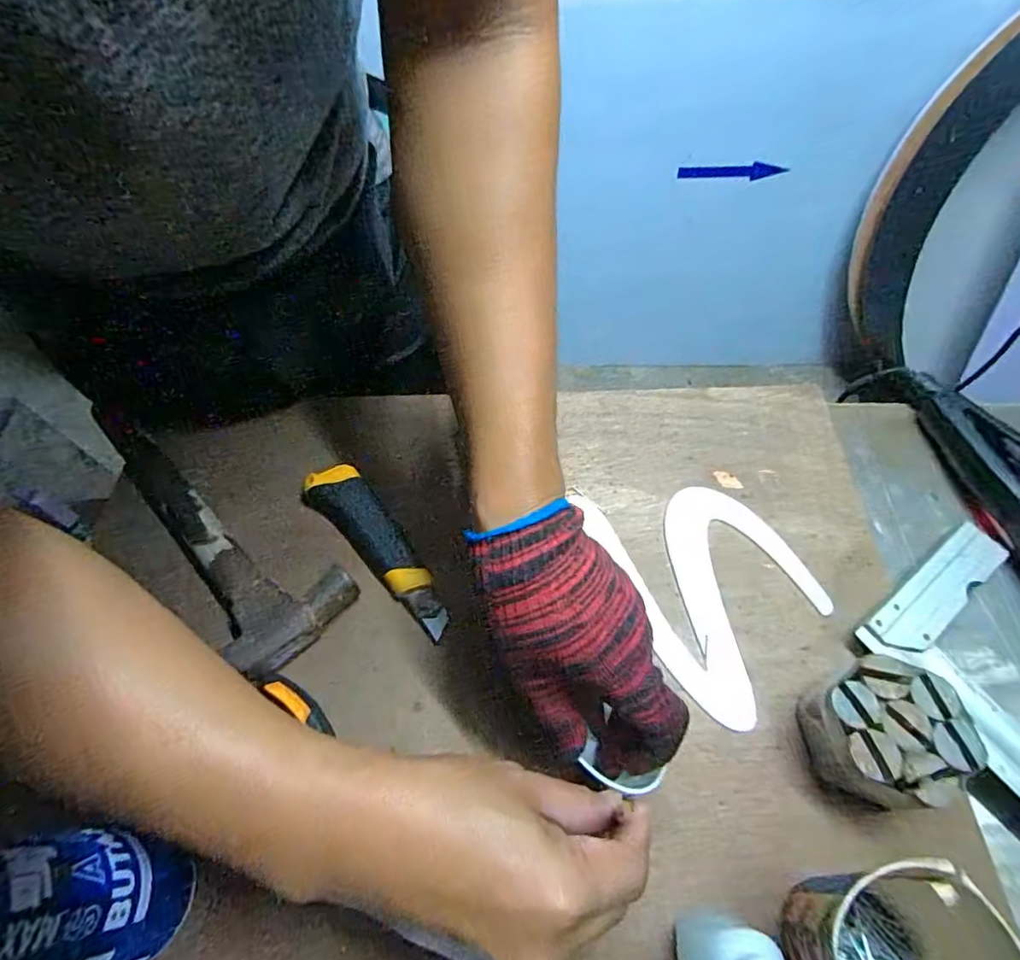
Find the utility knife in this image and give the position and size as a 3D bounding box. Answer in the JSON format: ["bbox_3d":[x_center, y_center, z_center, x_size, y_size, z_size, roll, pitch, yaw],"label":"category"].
[{"bbox_3d":[-0.098,0.049,0.404,0.041,0.018,0.160,-37,65,-17],"label":"utility knife"}]

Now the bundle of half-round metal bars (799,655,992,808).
[{"bbox_3d":[0.210,0.144,0.309,0.071,0.051,0.065,-1,60,2],"label":"bundle of half-round metal bars"}]

